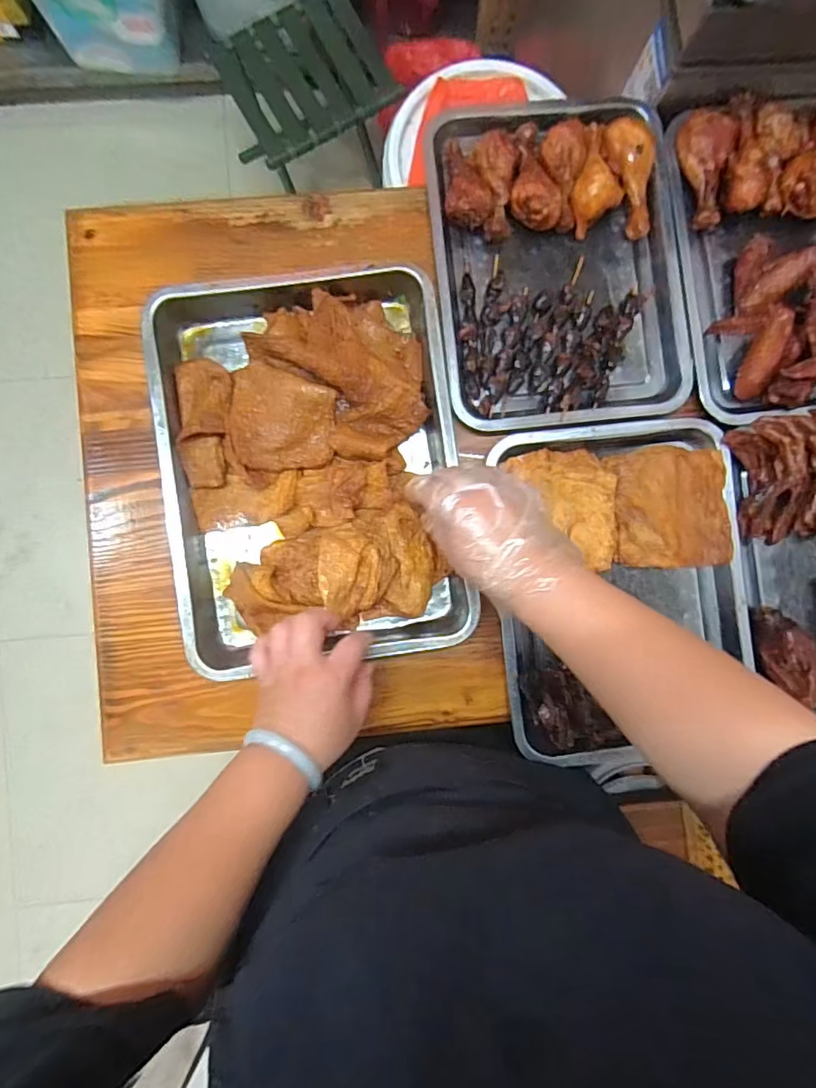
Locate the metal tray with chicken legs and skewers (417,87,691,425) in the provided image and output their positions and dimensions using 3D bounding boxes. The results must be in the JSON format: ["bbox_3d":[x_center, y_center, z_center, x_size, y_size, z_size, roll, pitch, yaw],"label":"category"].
[{"bbox_3d":[0.161,-0.301,0.598,0.260,0.047,0.344,-7,89,-1],"label":"metal tray with chicken legs and skewers"}]

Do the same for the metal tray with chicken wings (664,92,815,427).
[{"bbox_3d":[0.427,-0.311,0.602,0.258,0.080,0.337,-8,89,-1],"label":"metal tray with chicken wings"}]

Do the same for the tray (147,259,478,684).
[{"bbox_3d":[-0.097,-0.078,0.577,0.285,0.056,0.381,-7,89,-1],"label":"tray"}]

